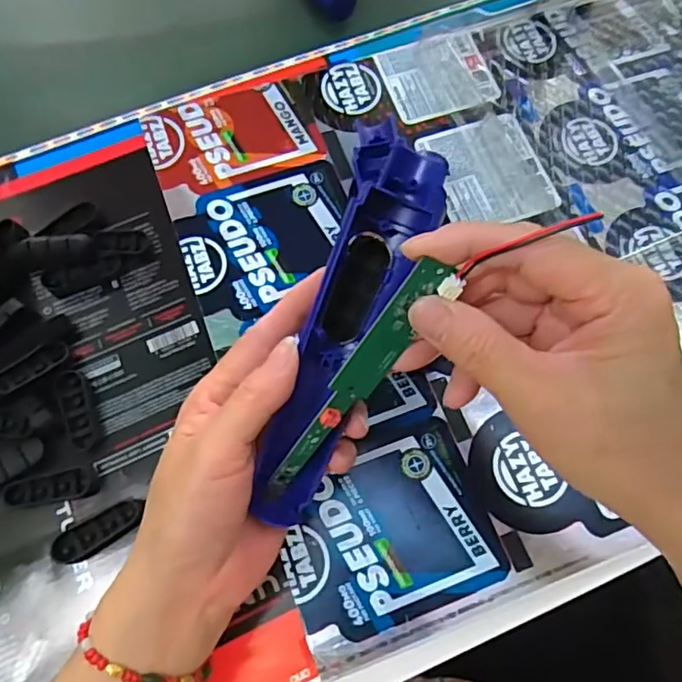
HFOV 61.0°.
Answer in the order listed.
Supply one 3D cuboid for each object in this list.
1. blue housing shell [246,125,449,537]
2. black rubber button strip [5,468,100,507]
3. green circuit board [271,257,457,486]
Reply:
[{"bbox_3d":[0.001,-0.001,0.252,0.038,0.028,0.174,21,98,5],"label":"blue housing shell"},{"bbox_3d":[-0.162,0.082,0.324,0.047,0.008,0.016,-9,71,-5],"label":"black rubber button strip"},{"bbox_3d":[0.004,0.022,0.238,0.018,0.128,0.006,20,33,-24],"label":"green circuit board"}]

